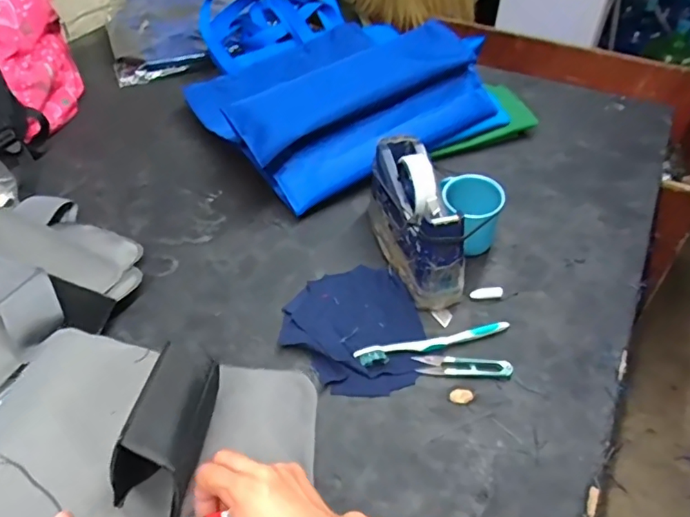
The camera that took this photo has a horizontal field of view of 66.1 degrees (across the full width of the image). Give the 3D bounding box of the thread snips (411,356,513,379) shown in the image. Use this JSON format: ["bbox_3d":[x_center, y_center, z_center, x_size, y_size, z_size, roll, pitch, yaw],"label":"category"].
[{"bbox_3d":[0.125,0.115,0.562,0.101,0.008,0.021,3,44,3],"label":"thread snips"}]

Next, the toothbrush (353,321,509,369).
[{"bbox_3d":[0.097,0.091,0.578,0.173,0.014,0.020,-12,46,-12],"label":"toothbrush"}]

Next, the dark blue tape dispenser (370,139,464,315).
[{"bbox_3d":[0.083,-0.052,0.647,0.066,0.121,0.200,-11,45,-11],"label":"dark blue tape dispenser"}]

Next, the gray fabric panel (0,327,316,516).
[{"bbox_3d":[-0.159,0.151,0.449,0.246,0.136,0.214,2,44,2],"label":"gray fabric panel"}]

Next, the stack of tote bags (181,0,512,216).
[{"bbox_3d":[-0.048,-0.327,0.915,0.418,0.152,0.540,-21,48,-20],"label":"stack of tote bags"}]

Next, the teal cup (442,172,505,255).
[{"bbox_3d":[0.155,-0.050,0.673,0.076,0.094,0.073,0,44,0],"label":"teal cup"}]

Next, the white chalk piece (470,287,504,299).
[{"bbox_3d":[0.169,0.041,0.631,0.036,0.015,0.014,3,44,3],"label":"white chalk piece"}]

